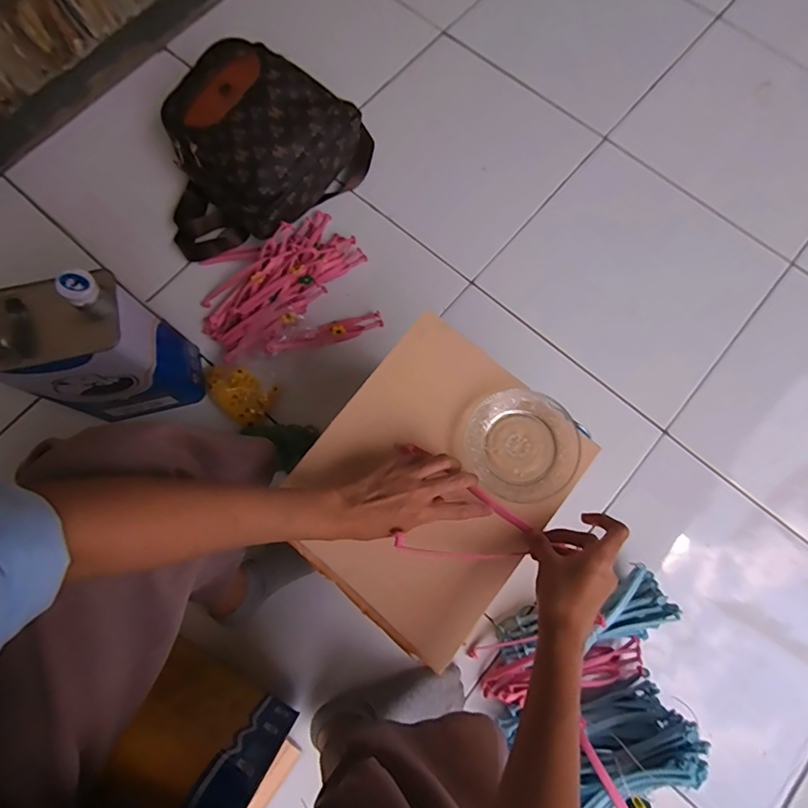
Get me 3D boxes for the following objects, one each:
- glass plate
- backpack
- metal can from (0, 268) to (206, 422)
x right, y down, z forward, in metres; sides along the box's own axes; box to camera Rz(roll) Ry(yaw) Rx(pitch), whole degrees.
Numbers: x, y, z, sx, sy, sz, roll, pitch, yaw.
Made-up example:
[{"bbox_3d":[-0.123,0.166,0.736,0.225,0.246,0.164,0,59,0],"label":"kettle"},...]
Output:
[{"bbox_3d":[0.121,0.042,0.491,0.112,0.018,0.112,-38,78,-9],"label":"glass plate"},{"bbox_3d":[-0.263,-0.419,0.786,0.259,0.148,0.356,43,82,10],"label":"backpack"},{"bbox_3d":[-0.402,-0.068,0.633,0.164,0.241,0.111,-10,76,-3],"label":"metal can"}]

